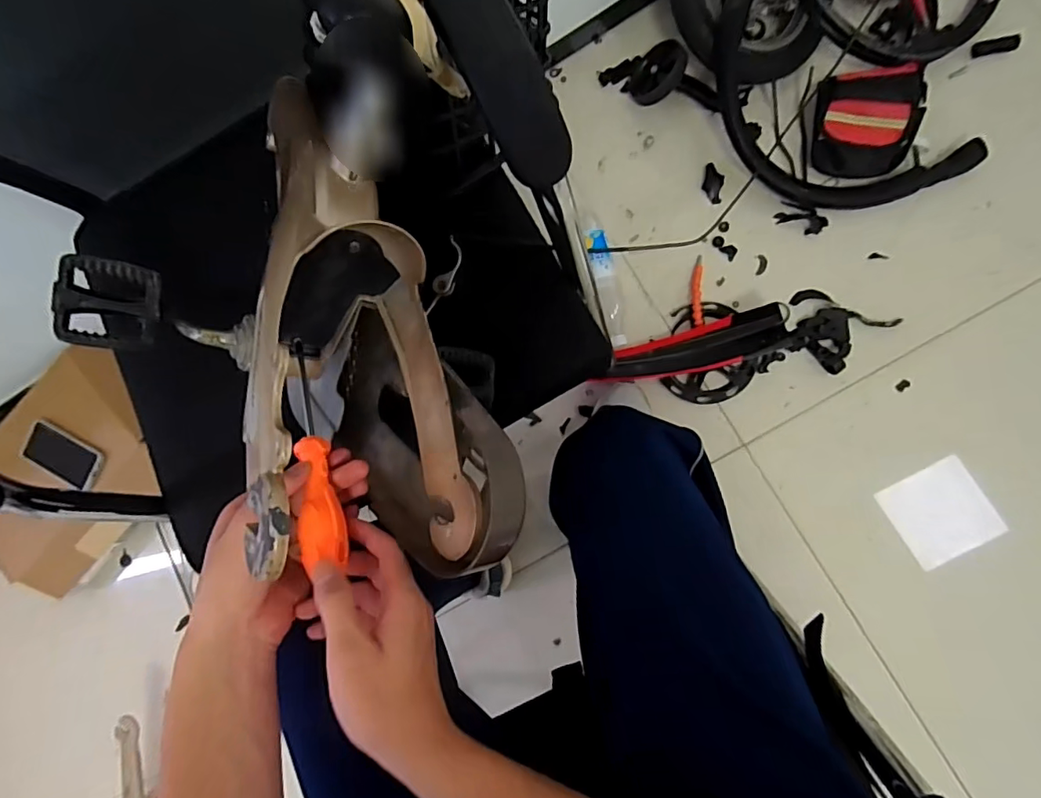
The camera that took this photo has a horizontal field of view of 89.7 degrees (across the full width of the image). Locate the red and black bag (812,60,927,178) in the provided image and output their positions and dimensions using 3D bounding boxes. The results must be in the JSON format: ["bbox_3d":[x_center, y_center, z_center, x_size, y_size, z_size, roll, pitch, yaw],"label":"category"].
[{"bbox_3d":[0.579,-0.463,0.883,0.155,0.068,0.167,8,86,9],"label":"red and black bag"}]

